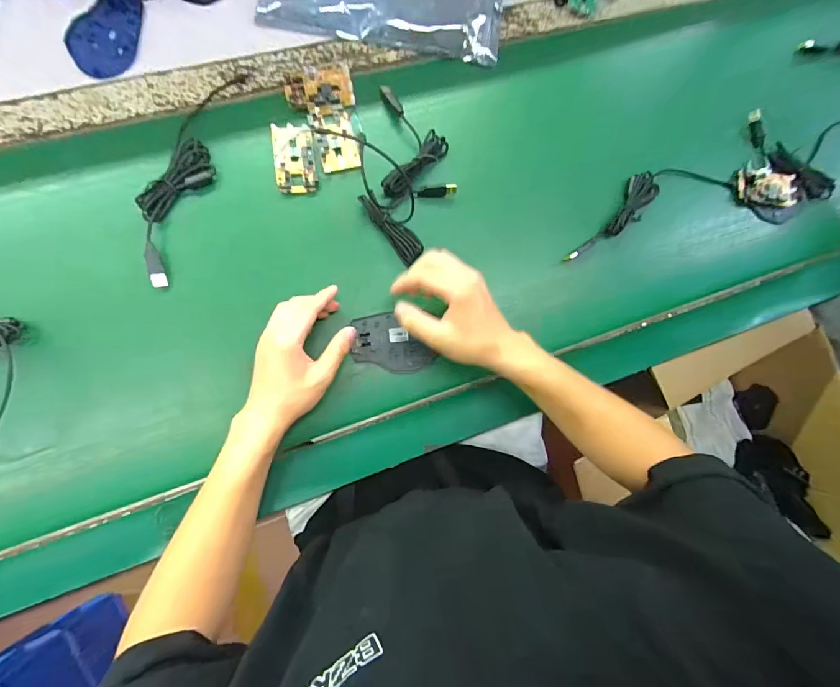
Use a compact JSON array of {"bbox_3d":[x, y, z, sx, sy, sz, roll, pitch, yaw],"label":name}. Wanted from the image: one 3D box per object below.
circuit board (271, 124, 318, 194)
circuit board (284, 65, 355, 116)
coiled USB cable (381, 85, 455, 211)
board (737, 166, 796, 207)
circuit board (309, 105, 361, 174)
[{"bbox_3d":[-0.146,-0.215,0.461,0.045,0.006,0.078,-7,84,-11],"label":"circuit board"},{"bbox_3d":[-0.120,-0.303,0.480,0.078,0.012,0.062,-14,86,-12],"label":"circuit board"},{"bbox_3d":[-0.006,-0.242,0.480,0.084,0.035,0.148,-5,84,-11],"label":"coiled USB cable"},{"bbox_3d":[0.486,-0.220,0.557,0.087,0.013,0.051,-1,83,-10],"label":"board"},{"bbox_3d":[-0.101,-0.245,0.473,0.046,0.007,0.077,-15,86,-12],"label":"circuit board"}]

